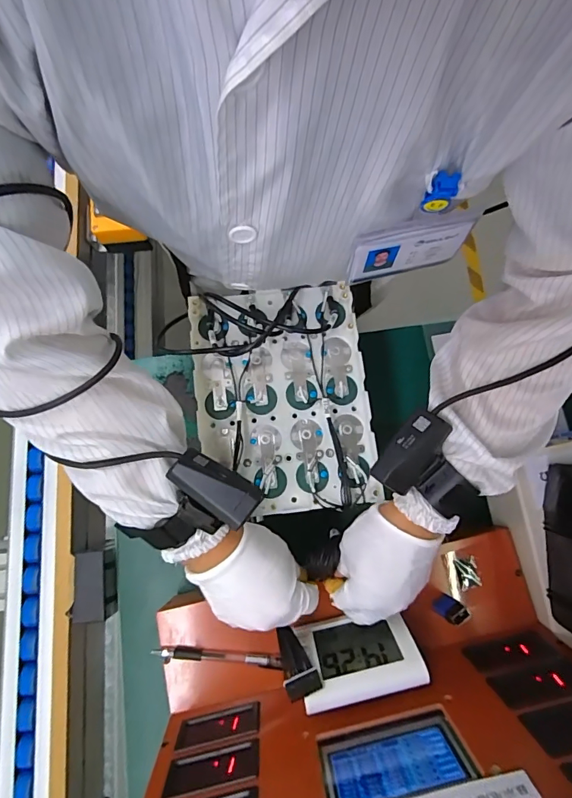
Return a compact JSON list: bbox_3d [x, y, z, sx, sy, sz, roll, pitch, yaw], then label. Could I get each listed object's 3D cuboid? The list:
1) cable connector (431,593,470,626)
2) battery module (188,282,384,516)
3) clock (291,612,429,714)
[{"bbox_3d":[0.169,0.217,0.445,0.020,0.043,0.021,35,79,7],"label":"cable connector"},{"bbox_3d":[-0.005,-0.005,0.440,0.171,0.035,0.233,-7,77,-2],"label":"battery module"},{"bbox_3d":[0.067,0.244,0.412,0.111,0.066,0.052,-9,78,-2],"label":"clock"}]

